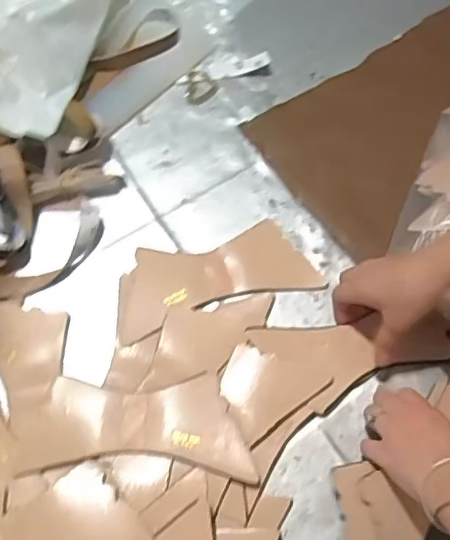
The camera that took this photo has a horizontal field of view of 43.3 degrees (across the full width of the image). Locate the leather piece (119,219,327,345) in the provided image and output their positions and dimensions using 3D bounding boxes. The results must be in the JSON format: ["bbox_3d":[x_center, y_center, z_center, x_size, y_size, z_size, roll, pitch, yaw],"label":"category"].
[{"bbox_3d":[-0.013,0.004,0.626,0.221,0.008,0.089,-17,70,-9],"label":"leather piece"}]

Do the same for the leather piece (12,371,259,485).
[{"bbox_3d":[-0.088,0.150,0.554,0.229,0.017,0.093,2,68,-2],"label":"leather piece"}]

